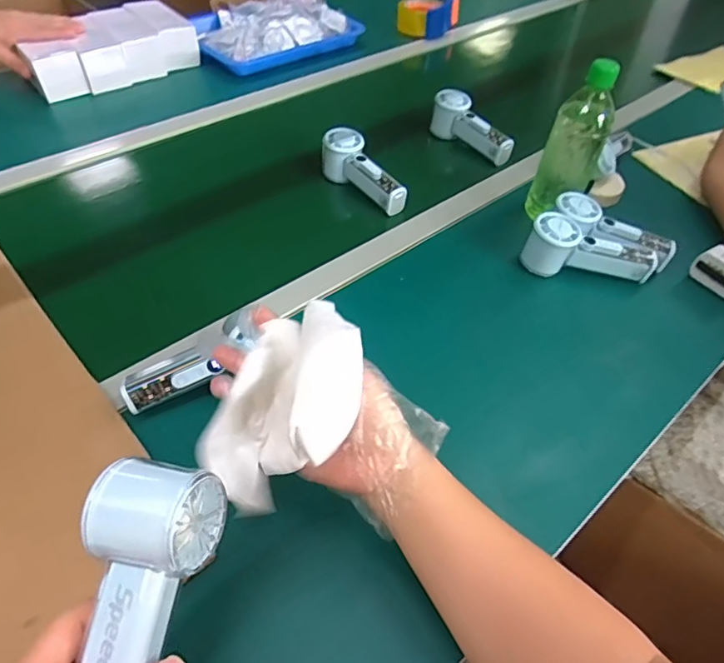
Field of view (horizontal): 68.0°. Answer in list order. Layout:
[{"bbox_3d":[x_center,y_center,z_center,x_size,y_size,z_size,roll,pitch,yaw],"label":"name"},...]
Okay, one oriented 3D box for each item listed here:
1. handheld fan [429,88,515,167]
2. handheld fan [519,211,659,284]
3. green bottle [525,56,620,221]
[{"bbox_3d":[0.173,-0.322,0.852,0.047,0.062,0.151,-25,54,-23],"label":"handheld fan"},{"bbox_3d":[0.279,-0.103,0.658,0.158,0.062,0.057,1,48,-2],"label":"handheld fan"},{"bbox_3d":[0.270,-0.237,0.676,0.070,0.190,0.070,22,51,16],"label":"green bottle"}]

